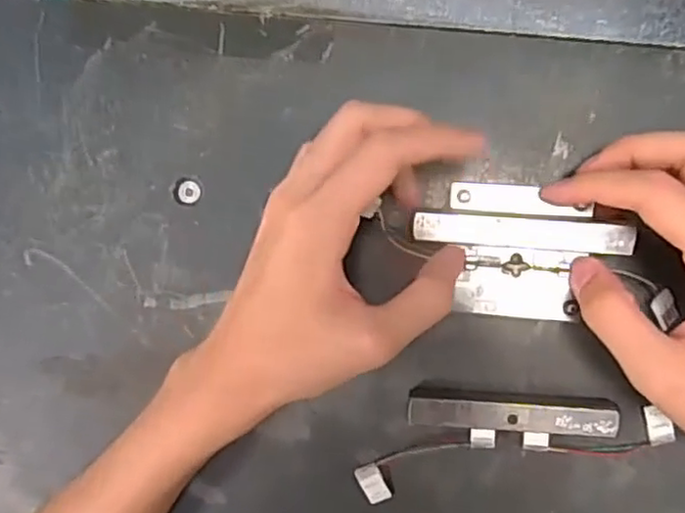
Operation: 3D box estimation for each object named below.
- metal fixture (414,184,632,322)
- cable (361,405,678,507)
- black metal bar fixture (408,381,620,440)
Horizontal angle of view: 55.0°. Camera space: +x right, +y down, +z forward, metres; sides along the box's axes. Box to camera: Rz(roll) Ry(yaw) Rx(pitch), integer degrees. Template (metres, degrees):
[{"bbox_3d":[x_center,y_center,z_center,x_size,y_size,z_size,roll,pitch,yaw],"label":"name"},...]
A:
[{"bbox_3d":[0.084,-0.001,0.312,0.097,0.034,0.062,4,91,6],"label":"metal fixture"},{"bbox_3d":[0.083,0.096,0.325,0.153,0.010,0.027,-14,89,6],"label":"cable"},{"bbox_3d":[0.082,0.075,0.320,0.096,0.020,0.017,2,91,6],"label":"black metal bar fixture"}]

